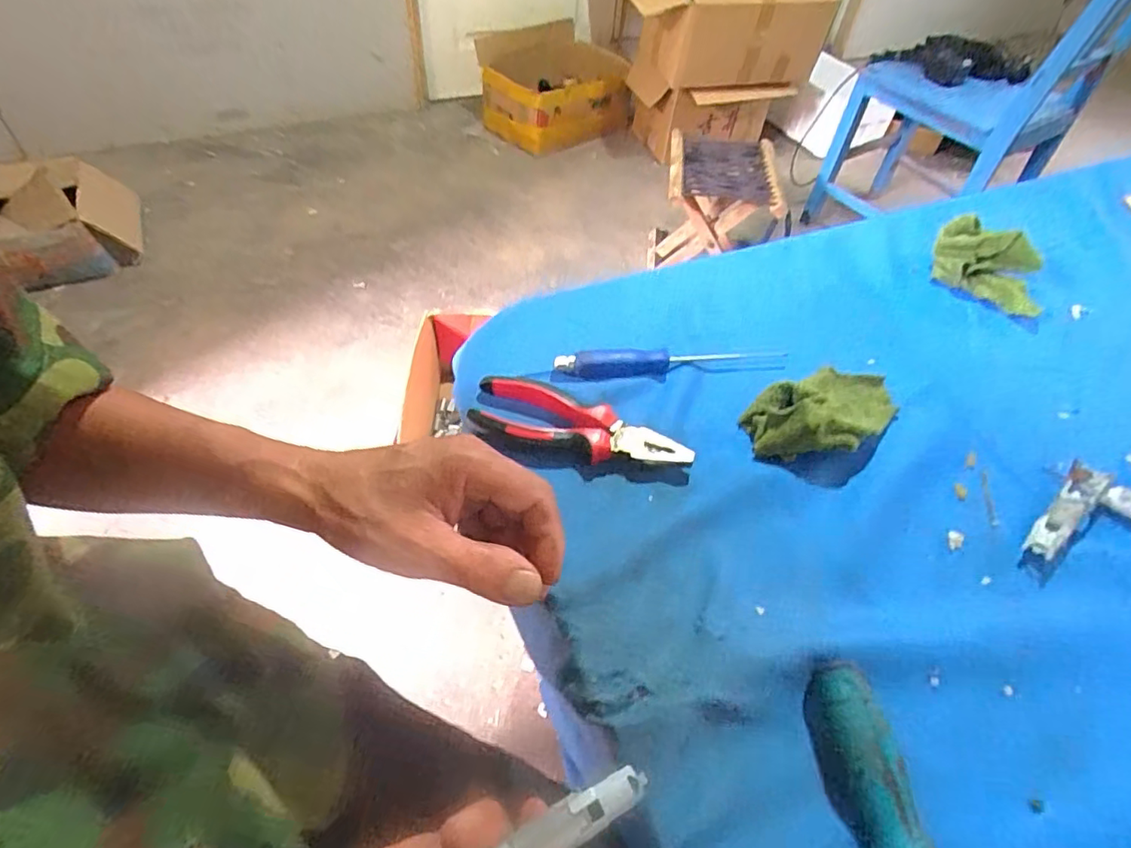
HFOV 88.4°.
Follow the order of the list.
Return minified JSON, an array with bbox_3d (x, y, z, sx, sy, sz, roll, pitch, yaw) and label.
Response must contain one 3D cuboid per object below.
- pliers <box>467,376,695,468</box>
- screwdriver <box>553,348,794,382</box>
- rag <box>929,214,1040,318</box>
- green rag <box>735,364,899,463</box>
[{"bbox_3d":[0.010,0.002,0.422,0.160,0.024,0.050,12,51,6],"label":"pliers"},{"bbox_3d":[0.089,-0.049,0.473,0.192,0.015,0.024,-4,51,-7],"label":"screwdriver"},{"bbox_3d":[0.412,-0.154,0.562,0.104,0.050,0.054,33,56,22],"label":"rag"},{"bbox_3d":[0.198,-0.013,0.437,0.134,0.038,0.069,-25,56,-22],"label":"green rag"}]

